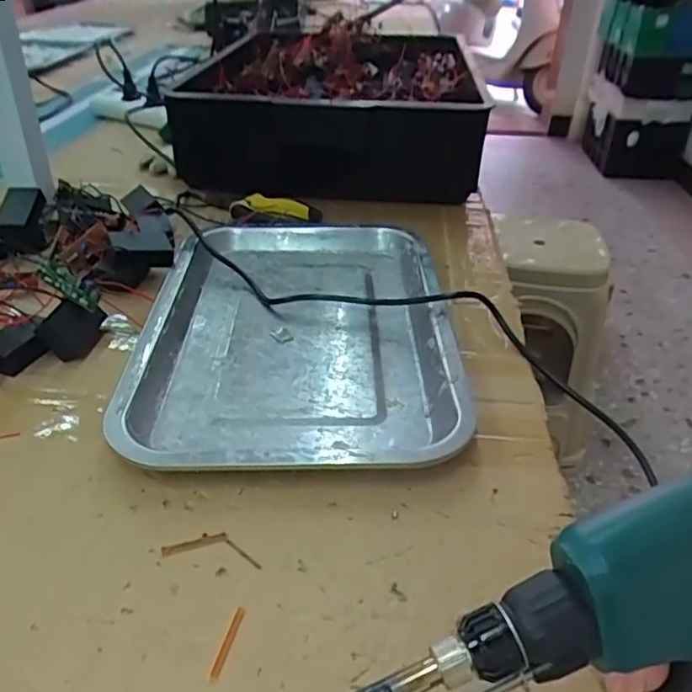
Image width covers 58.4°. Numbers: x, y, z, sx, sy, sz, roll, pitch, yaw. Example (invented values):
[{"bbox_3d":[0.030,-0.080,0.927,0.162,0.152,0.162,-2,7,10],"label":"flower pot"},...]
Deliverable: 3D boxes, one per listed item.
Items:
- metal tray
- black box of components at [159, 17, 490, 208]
[{"bbox_3d":[-0.036,-0.018,0.448,0.209,0.021,0.301,-2,35,-4],"label":"metal tray"},{"bbox_3d":[-0.005,-0.314,0.794,0.313,0.101,0.422,3,35,4],"label":"black box of components"}]

